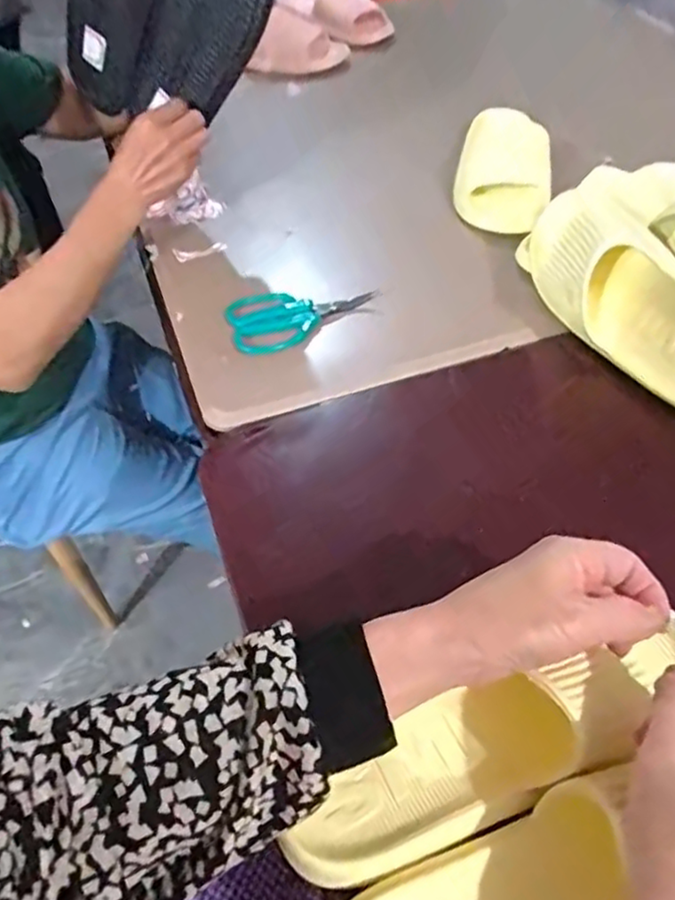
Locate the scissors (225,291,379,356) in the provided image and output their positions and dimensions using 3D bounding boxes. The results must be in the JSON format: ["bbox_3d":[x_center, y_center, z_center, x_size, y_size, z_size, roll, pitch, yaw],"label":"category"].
[{"bbox_3d":[-0.038,-0.142,0.674,0.150,0.017,0.069,-23,53,-15],"label":"scissors"}]

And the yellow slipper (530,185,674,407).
[{"bbox_3d":[0.259,-0.134,0.600,0.073,0.106,0.267,-23,53,-15],"label":"yellow slipper"}]

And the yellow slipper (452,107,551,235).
[{"bbox_3d":[0.204,-0.357,0.816,0.111,0.058,0.258,8,51,9],"label":"yellow slipper"}]

